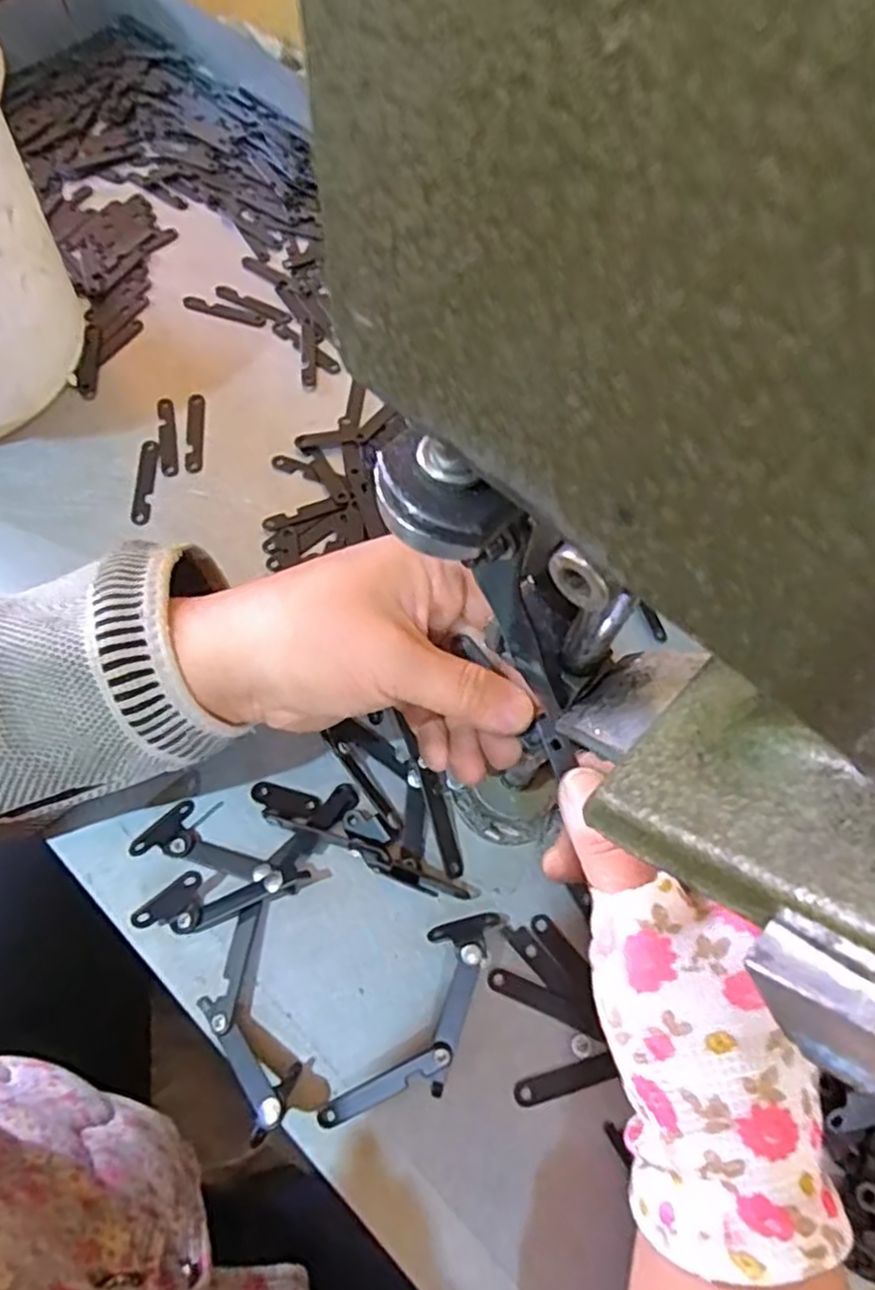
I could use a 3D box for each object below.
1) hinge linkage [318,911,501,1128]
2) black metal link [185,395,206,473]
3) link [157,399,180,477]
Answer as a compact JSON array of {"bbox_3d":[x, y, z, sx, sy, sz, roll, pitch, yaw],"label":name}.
[{"bbox_3d":[-0.004,0.142,0.271,0.032,0.012,0.093,31,68,12],"label":"hinge linkage"},{"bbox_3d":[-0.131,-0.115,0.391,0.010,0.004,0.051,-4,66,-4],"label":"black metal link"},{"bbox_3d":[-0.145,-0.113,0.389,0.011,0.004,0.051,-10,66,-6],"label":"link"}]

